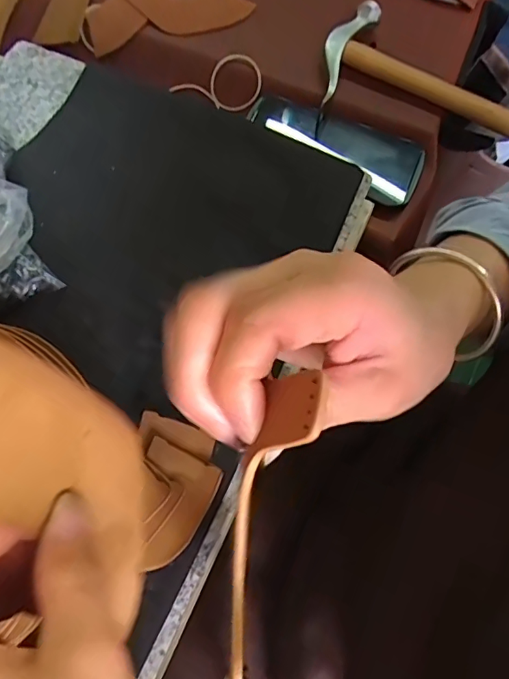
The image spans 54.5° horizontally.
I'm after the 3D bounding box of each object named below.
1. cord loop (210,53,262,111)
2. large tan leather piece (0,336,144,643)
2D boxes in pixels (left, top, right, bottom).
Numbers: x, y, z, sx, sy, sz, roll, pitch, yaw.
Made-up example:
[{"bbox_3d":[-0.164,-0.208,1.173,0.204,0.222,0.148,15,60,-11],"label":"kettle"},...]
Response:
[{"bbox_3d":[-0.018,-0.247,0.477,0.050,0.049,0.009,5,24,5],"label":"cord loop"},{"bbox_3d":[-0.067,0.037,0.155,0.008,0.123,0.062,-10,45,23],"label":"large tan leather piece"}]

